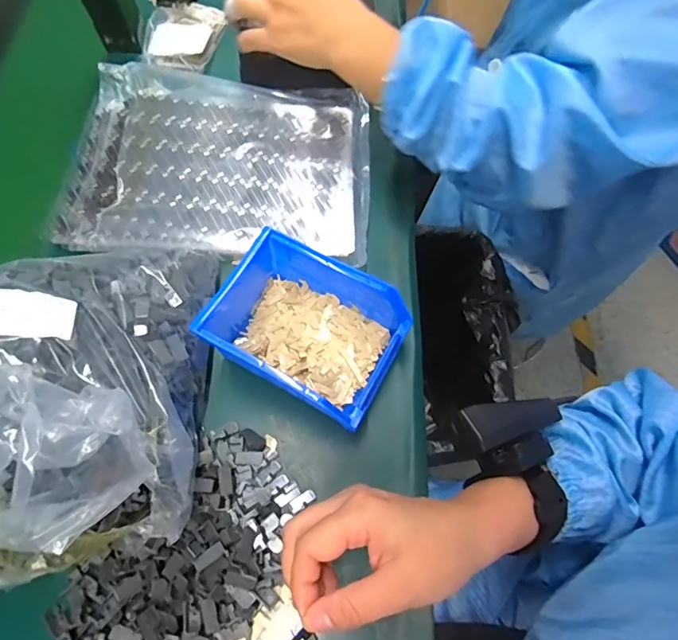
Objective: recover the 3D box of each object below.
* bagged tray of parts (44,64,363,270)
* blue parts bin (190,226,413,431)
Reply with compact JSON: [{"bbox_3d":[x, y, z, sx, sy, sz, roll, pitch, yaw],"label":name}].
[{"bbox_3d":[-0.119,-0.166,0.470,0.294,0.024,0.232,3,66,2],"label":"bagged tray of parts"},{"bbox_3d":[-0.031,0.004,0.368,0.154,0.059,0.110,26,69,11],"label":"blue parts bin"}]

